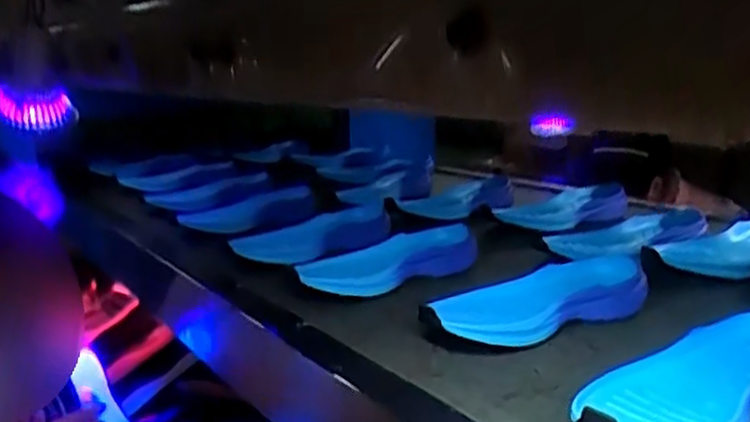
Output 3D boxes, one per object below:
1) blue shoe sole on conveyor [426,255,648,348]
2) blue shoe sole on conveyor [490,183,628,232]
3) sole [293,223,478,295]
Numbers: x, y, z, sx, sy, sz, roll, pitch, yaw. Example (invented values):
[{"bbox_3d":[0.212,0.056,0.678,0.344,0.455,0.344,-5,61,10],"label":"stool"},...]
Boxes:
[{"bbox_3d":[0.154,0.081,0.646,0.241,0.040,0.094,-5,13,-19],"label":"blue shoe sole on conveyor"},{"bbox_3d":[0.306,-0.005,1.087,0.222,0.050,0.059,-3,16,-23],"label":"blue shoe sole on conveyor"},{"bbox_3d":[0.012,0.052,0.790,0.237,0.040,0.111,-10,15,-37],"label":"sole"}]

